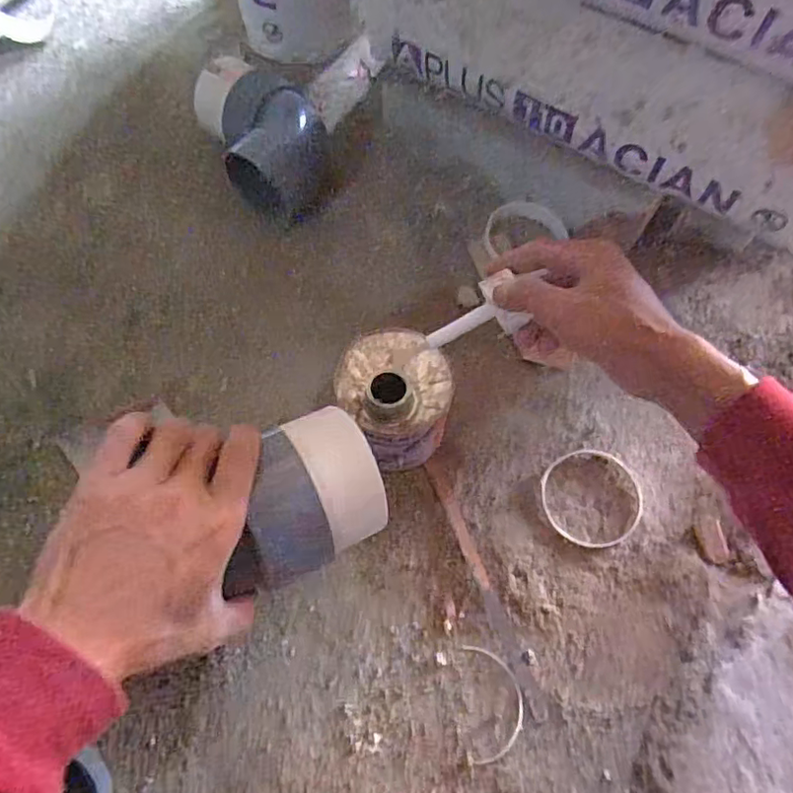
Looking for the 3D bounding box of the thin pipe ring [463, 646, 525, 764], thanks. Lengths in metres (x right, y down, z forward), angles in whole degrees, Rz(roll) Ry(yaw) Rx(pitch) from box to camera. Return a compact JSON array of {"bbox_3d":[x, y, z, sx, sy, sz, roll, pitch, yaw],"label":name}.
[{"bbox_3d":[0.079,0.243,0.474,0.043,0.004,0.083,-3,65,0],"label":"thin pipe ring"}]

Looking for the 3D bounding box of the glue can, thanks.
[{"bbox_3d":[0.000,0.004,0.529,0.088,0.115,0.095,-1,65,1],"label":"glue can"}]

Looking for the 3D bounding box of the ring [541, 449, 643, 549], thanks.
[{"bbox_3d":[0.178,0.092,0.544,0.090,0.006,0.090,-1,65,1],"label":"ring"}]

